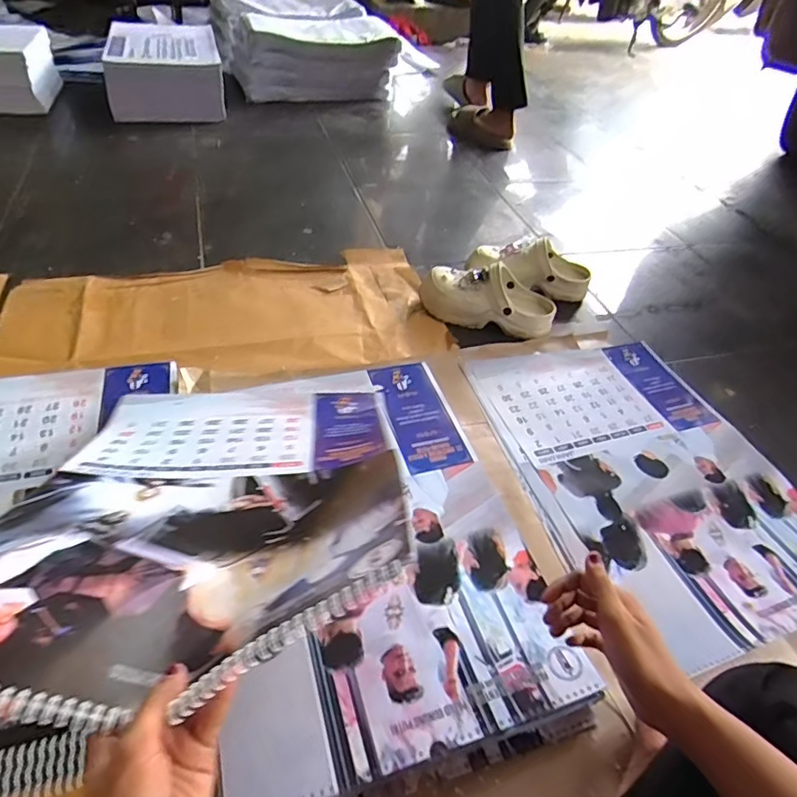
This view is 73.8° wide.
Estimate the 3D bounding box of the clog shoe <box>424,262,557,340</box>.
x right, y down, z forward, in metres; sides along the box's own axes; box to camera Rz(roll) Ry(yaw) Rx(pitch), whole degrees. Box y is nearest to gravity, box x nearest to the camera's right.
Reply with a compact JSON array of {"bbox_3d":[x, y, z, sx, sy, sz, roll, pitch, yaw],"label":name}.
[{"bbox_3d":[0.173,-0.193,1.015,0.251,0.096,0.112,3,44,-3],"label":"clog shoe"}]

